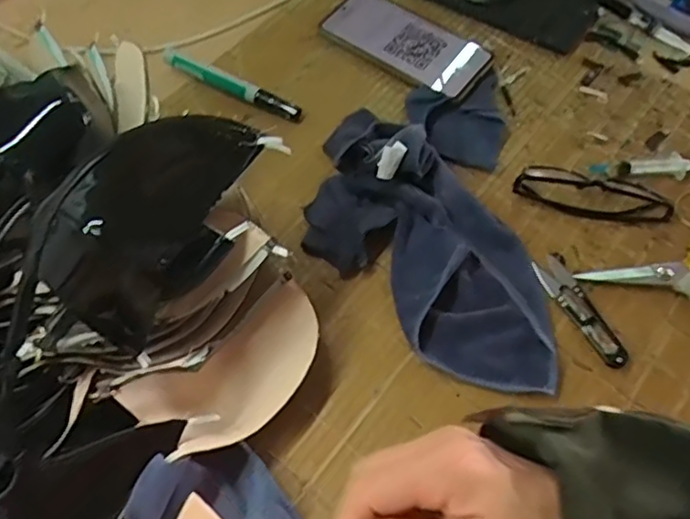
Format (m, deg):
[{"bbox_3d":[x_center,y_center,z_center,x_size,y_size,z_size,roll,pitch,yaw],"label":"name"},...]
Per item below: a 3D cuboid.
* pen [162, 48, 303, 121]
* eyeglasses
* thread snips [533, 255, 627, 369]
[{"bbox_3d":[-0.104,-0.162,0.585,0.136,0.020,0.017,24,63,10],"label":"pen"},{"bbox_3d":[0.211,-0.059,0.539,0.129,0.026,0.038,13,62,4],"label":"eyeglasses"},{"bbox_3d":[0.185,0.039,0.496,0.023,0.005,0.099,-24,66,-15],"label":"thread snips"}]

